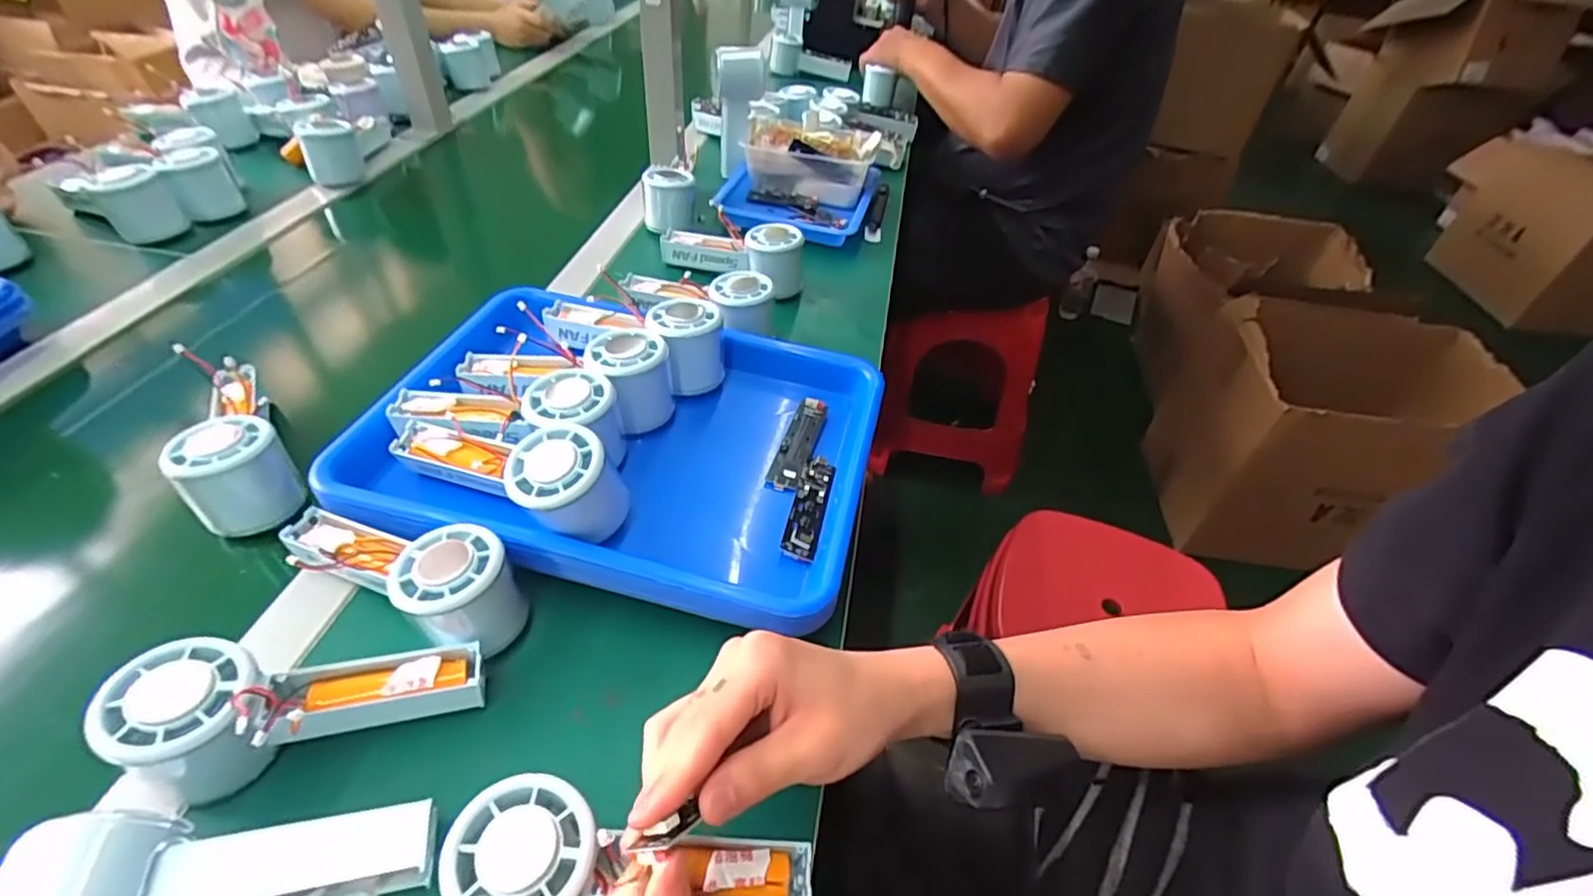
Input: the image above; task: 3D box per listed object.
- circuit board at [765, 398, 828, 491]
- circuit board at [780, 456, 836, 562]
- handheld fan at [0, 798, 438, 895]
[{"bbox_3d":[0.002,-0.005,0.503,0.024,0.009,0.091,16,45,10],"label":"circuit board"},{"bbox_3d":[0.009,0.037,0.460,0.023,0.010,0.091,11,44,6],"label":"circuit board"},{"bbox_3d":[-0.236,0.184,0.281,0.145,0.049,0.065,2,42,-26],"label":"handheld fan"}]

